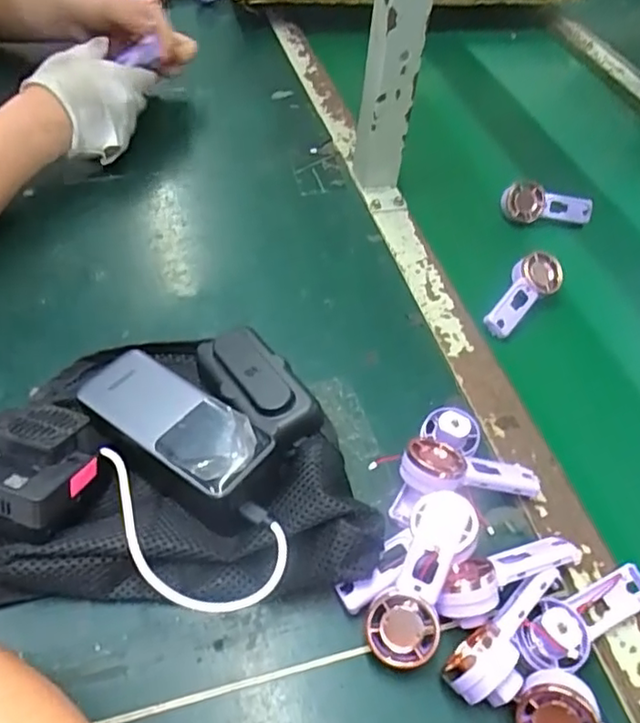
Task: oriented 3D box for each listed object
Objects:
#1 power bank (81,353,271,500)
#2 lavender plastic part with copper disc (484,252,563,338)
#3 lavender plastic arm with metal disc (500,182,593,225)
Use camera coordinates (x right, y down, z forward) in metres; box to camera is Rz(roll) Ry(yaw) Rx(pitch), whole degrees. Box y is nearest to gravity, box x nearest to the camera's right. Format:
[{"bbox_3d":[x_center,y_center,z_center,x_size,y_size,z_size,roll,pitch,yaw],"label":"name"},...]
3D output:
[{"bbox_3d":[-0.090,0.034,0.374,0.123,0.014,0.051,31,54,19],"label":"power bank"},{"bbox_3d":[0.179,-0.060,0.540,0.039,0.015,0.093,46,70,-6],"label":"lavender plastic part with copper disc"},{"bbox_3d":[0.234,-0.160,0.632,0.096,0.040,0.018,9,25,-10],"label":"lavender plastic arm with metal disc"}]

